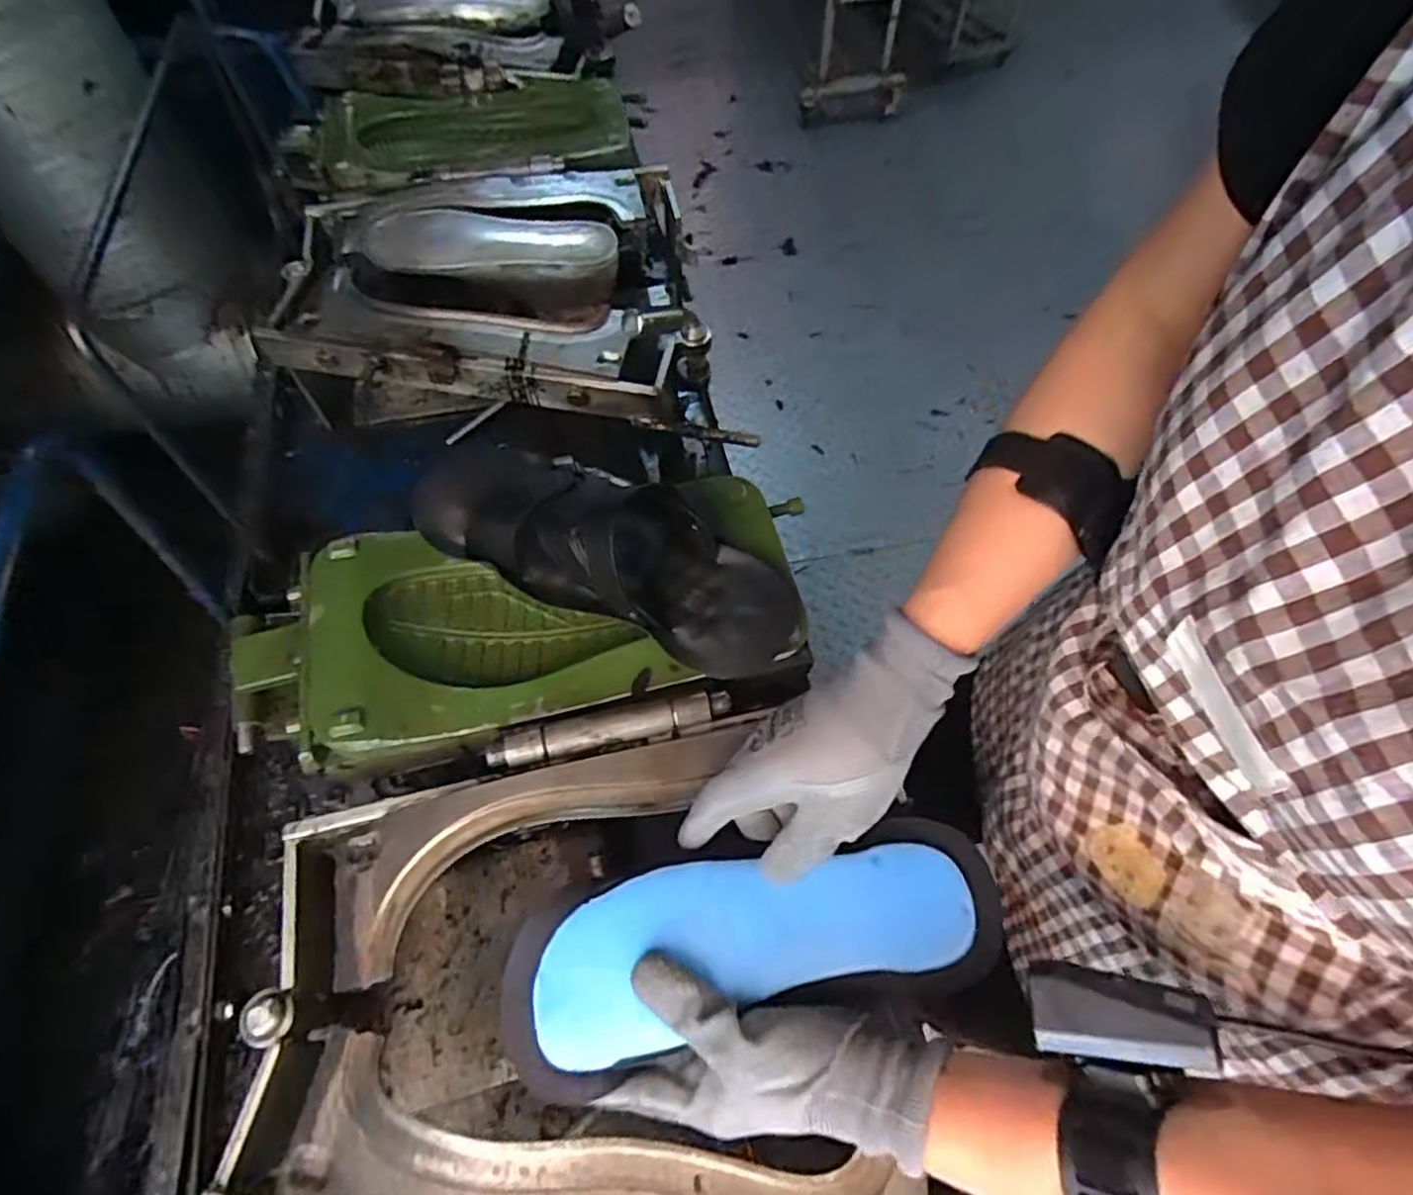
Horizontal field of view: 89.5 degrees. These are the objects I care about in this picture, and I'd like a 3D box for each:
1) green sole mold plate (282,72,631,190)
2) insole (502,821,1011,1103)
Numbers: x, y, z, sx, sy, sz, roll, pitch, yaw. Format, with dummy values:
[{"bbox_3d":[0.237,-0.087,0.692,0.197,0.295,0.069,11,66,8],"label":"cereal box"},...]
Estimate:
[{"bbox_3d":[-0.295,-0.584,0.883,0.404,0.048,0.264,-13,62,-8],"label":"green sole mold plate"},{"bbox_3d":[0.031,0.192,0.401,0.279,0.028,0.096,-9,62,-6],"label":"insole"}]

